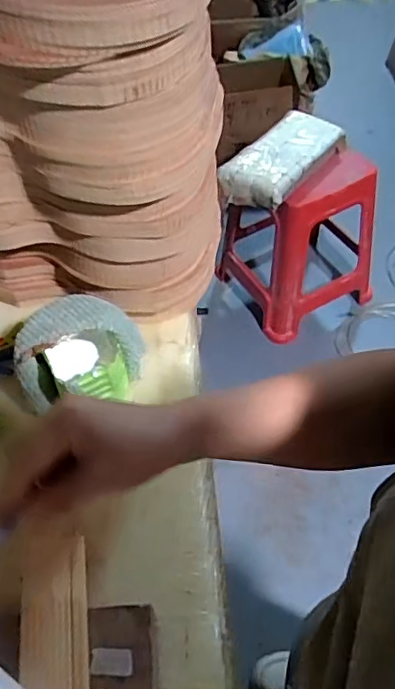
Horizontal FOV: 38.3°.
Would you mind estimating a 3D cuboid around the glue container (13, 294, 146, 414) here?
[{"bbox_3d":[-0.133,0.015,0.645,0.113,0.107,0.114,-2,53,2],"label":"glue container"}]

